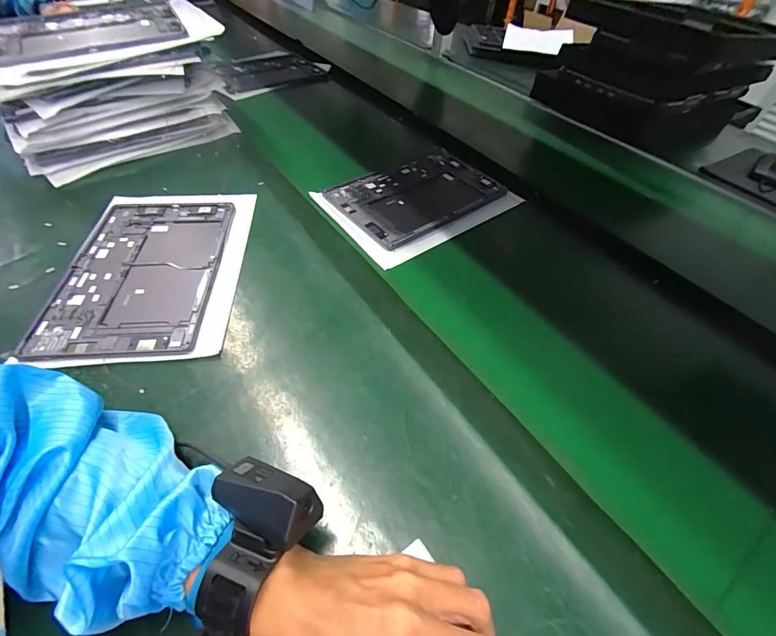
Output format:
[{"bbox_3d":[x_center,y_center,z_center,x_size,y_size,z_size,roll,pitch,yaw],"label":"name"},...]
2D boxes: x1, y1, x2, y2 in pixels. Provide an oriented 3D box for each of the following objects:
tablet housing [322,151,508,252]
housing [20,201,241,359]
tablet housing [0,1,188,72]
[{"bbox_3d":[0.050,-0.197,0.577,0.251,0.011,0.170,-31,57,-26],"label":"tablet housing"},{"bbox_3d":[-0.292,-0.060,0.438,0.171,0.010,0.252,-2,50,-5],"label":"housing"},{"bbox_3d":[-0.444,-0.422,0.541,0.253,0.013,0.186,-23,59,-17],"label":"tablet housing"}]

